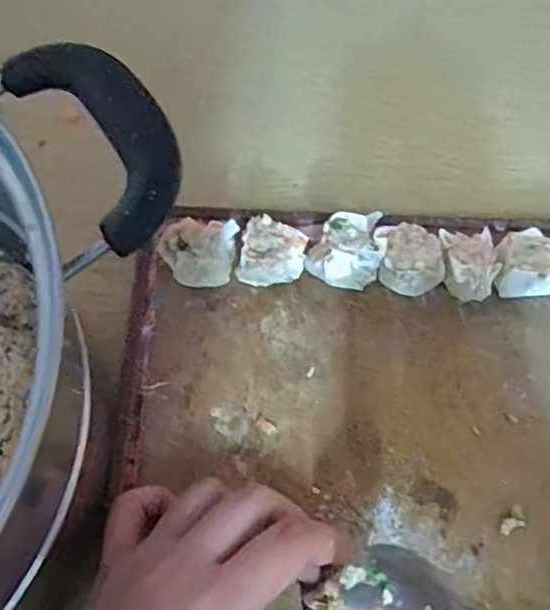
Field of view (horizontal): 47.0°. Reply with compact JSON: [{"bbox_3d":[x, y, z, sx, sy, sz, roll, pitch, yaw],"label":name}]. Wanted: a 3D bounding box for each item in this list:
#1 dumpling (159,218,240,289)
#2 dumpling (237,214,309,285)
[{"bbox_3d":[-0.039,-0.028,0.328,0.039,0.030,0.029,-5,63,-6],"label":"dumpling"},{"bbox_3d":[-0.002,-0.025,0.331,0.032,0.025,0.028,18,63,6],"label":"dumpling"}]

